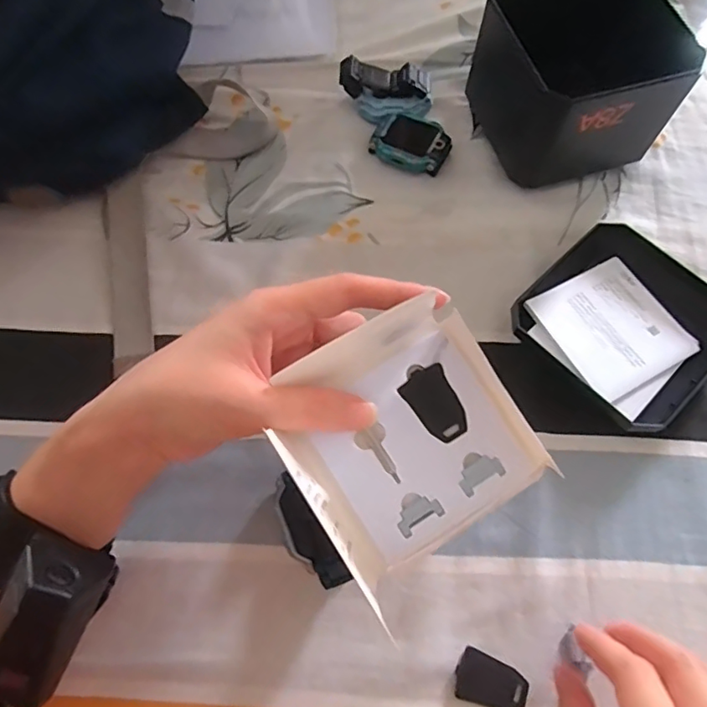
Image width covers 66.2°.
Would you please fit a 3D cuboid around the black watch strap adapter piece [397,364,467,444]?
[{"bbox_3d":[0.037,0.024,0.244,0.021,0.004,0.033,-26,87,-4],"label":"black watch strap adapter piece"}]

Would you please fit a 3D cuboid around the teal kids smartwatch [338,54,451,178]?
[{"bbox_3d":[0.032,-0.170,0.390,0.061,0.028,0.088,-13,69,-6],"label":"teal kids smartwatch"}]

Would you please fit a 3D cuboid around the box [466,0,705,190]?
[{"bbox_3d":[0.143,-0.171,0.357,0.099,0.086,0.091,-15,69,-7],"label":"box"}]

